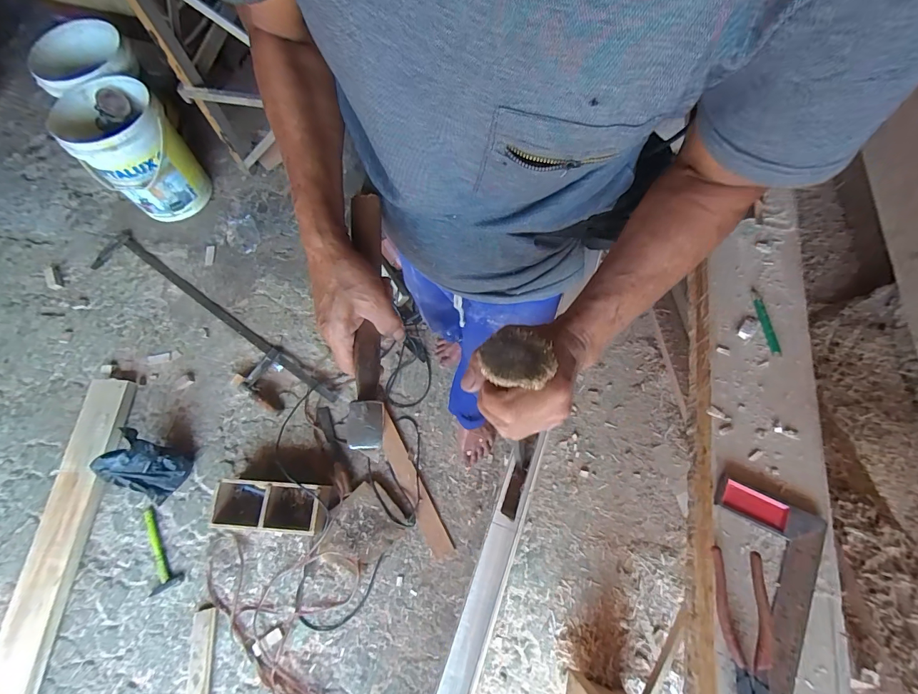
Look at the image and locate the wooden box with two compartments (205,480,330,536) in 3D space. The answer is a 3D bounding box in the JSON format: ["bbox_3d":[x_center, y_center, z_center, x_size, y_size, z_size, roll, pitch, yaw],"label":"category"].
[{"bbox_3d":[-0.530,0.445,1.118,0.300,0.110,0.128,3,70,2],"label":"wooden box with two compartments"}]

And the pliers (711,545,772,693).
[{"bbox_3d":[0.313,0.331,0.431,0.039,0.031,0.196,6,70,3],"label":"pliers"}]

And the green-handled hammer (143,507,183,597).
[{"bbox_3d":[-0.859,0.572,1.138,0.087,0.022,0.234,-23,71,-7],"label":"green-handled hammer"}]

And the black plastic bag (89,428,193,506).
[{"bbox_3d":[-0.902,0.343,1.142,0.160,0.181,0.152,34,74,12],"label":"black plastic bag"}]

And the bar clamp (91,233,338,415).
[{"bbox_3d":[-0.885,-0.083,1.375,1.108,0.026,0.166,34,74,12],"label":"bar clamp"}]

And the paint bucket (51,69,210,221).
[{"bbox_3d":[-1.153,-0.695,1.448,0.347,0.349,0.318,39,75,13],"label":"paint bucket"}]

